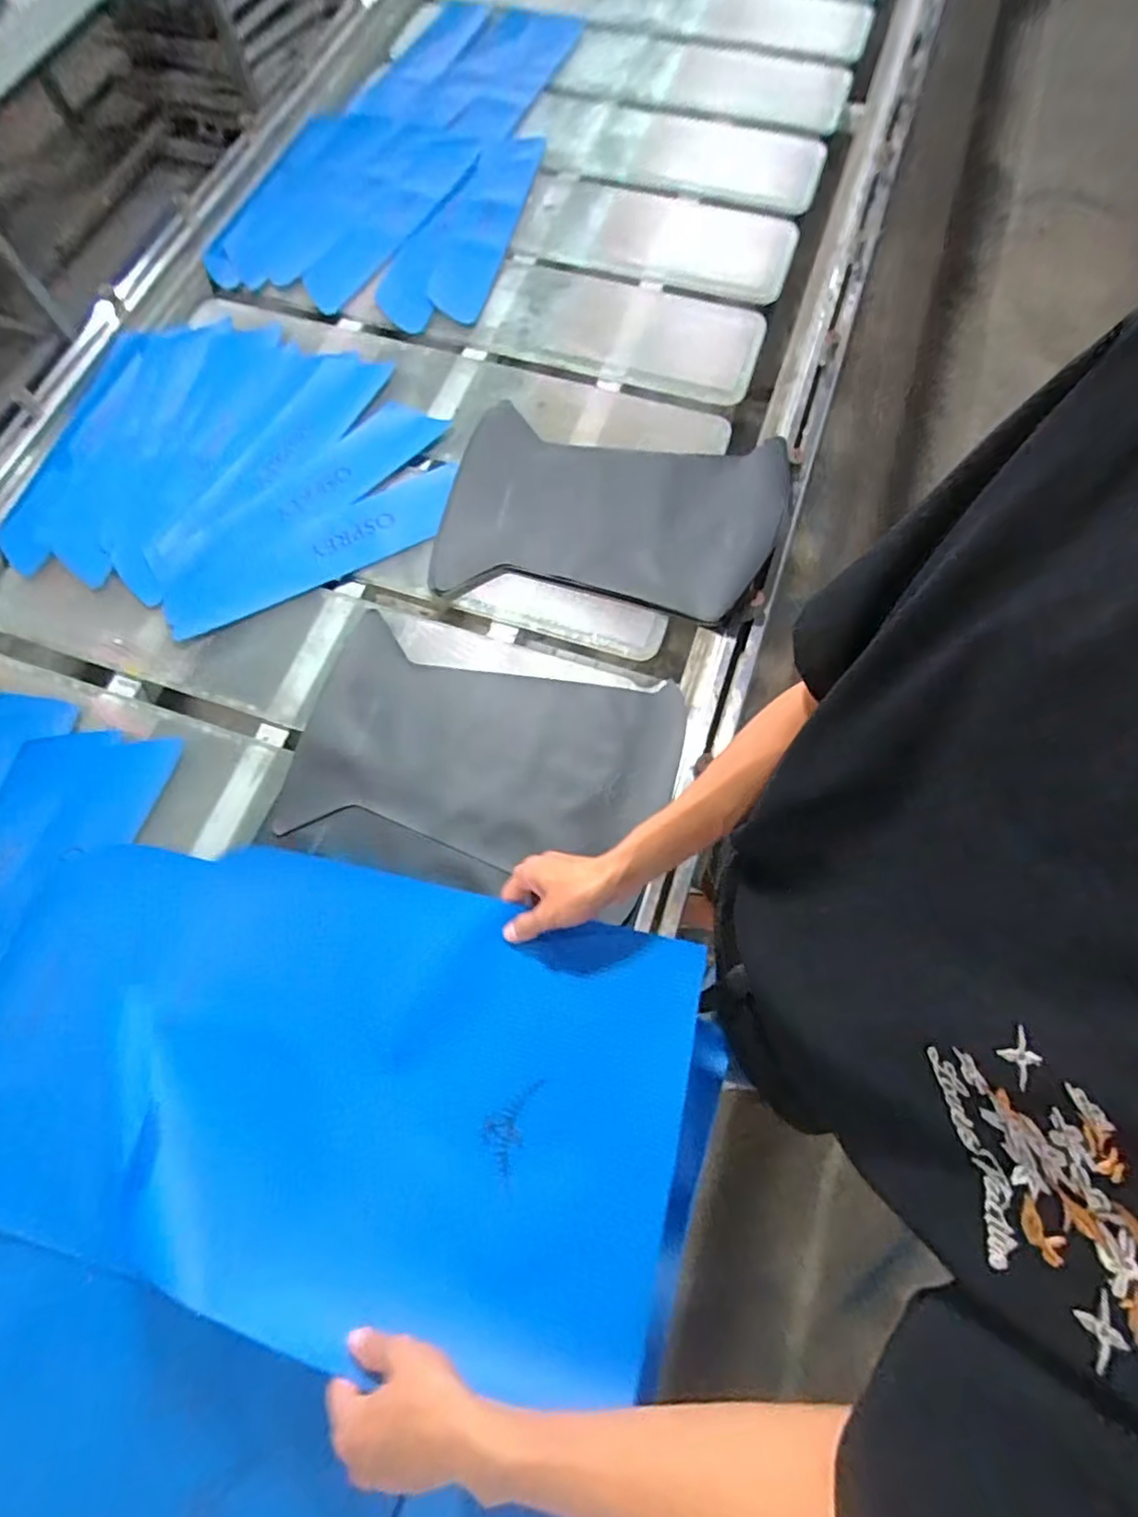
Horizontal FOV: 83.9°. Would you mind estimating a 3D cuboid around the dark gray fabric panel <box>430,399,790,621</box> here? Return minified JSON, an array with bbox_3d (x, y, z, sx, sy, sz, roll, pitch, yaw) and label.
[{"bbox_3d":[0.058,-0.343,0.883,0.461,0.035,0.319,11,72,5],"label":"dark gray fabric panel"}]

